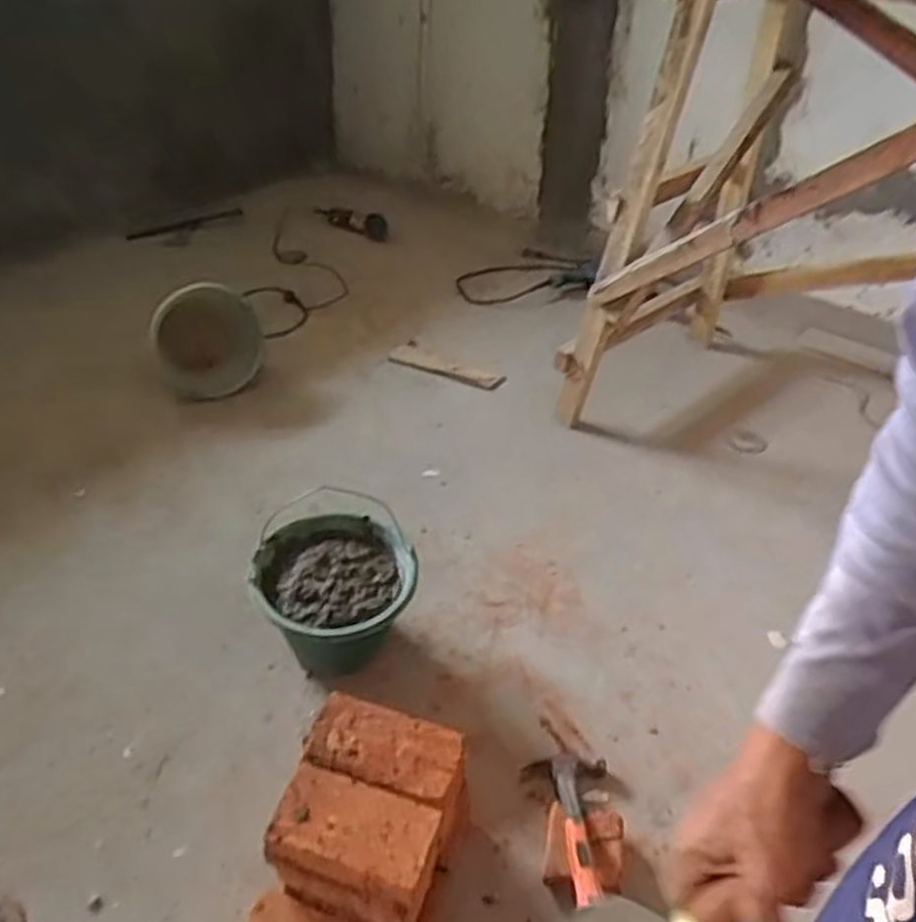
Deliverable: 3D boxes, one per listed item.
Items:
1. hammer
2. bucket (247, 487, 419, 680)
[{"bbox_3d":[0.157,0.492,1.089,0.123,0.028,0.322,4,11,1],"label":"hammer"},{"bbox_3d":[-0.199,0.216,1.324,0.244,0.195,0.248,1,38,-1],"label":"bucket"}]

